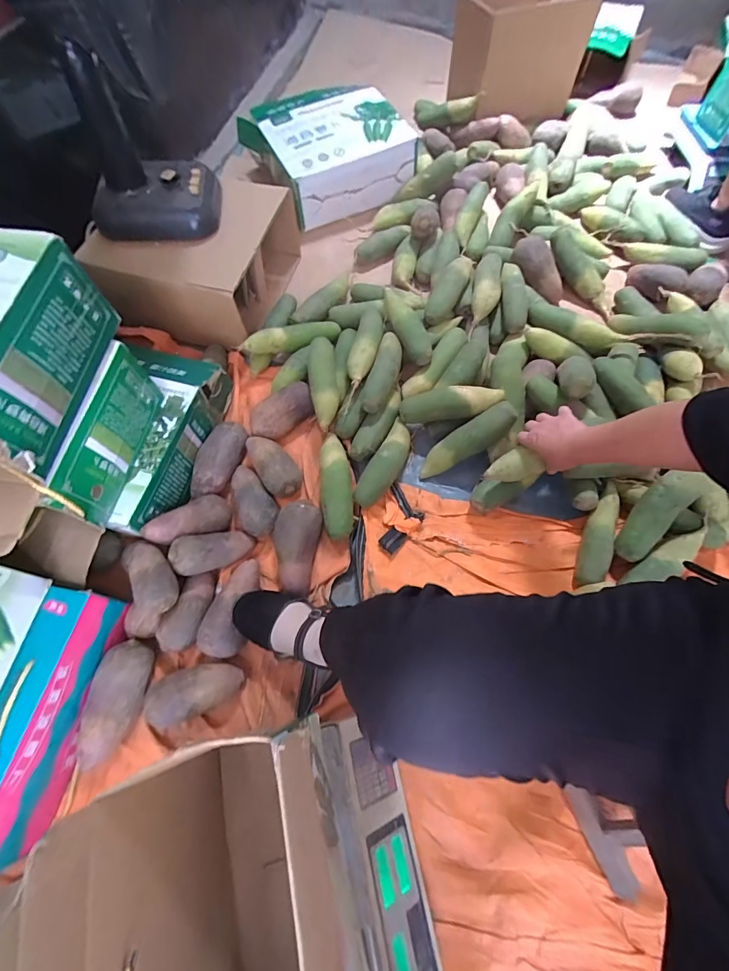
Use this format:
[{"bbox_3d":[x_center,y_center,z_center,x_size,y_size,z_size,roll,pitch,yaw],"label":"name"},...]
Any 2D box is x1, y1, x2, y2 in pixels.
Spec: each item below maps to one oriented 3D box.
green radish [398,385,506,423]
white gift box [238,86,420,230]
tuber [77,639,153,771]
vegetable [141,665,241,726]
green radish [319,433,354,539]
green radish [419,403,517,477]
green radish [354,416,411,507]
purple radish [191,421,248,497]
[{"bbox_3d":[0.162,-0.155,0.759,0.197,0.045,0.053,-6,65,17],"label":"green radish"},{"bbox_3d":[-0.104,-0.926,1.116,0.378,0.158,0.354,-25,68,-10],"label":"white gift box"},{"bbox_3d":[-0.372,0.320,0.591,0.073,0.061,0.164,16,67,8],"label":"tuber"},{"bbox_3d":[-0.255,0.310,0.607,0.137,0.064,0.068,-20,67,-8],"label":"vegetable"},{"bbox_3d":[-0.053,-0.002,0.756,0.057,0.049,0.204,-5,66,-2],"label":"green radish"},{"bbox_3d":[0.188,-0.080,0.749,0.206,0.047,0.053,-35,65,26],"label":"green radish"},{"bbox_3d":[0.045,-0.043,0.767,0.058,0.054,0.195,25,68,11],"label":"green radish"},{"bbox_3d":[-0.285,-0.056,0.764,0.069,0.062,0.160,25,68,11],"label":"purple radish"}]

